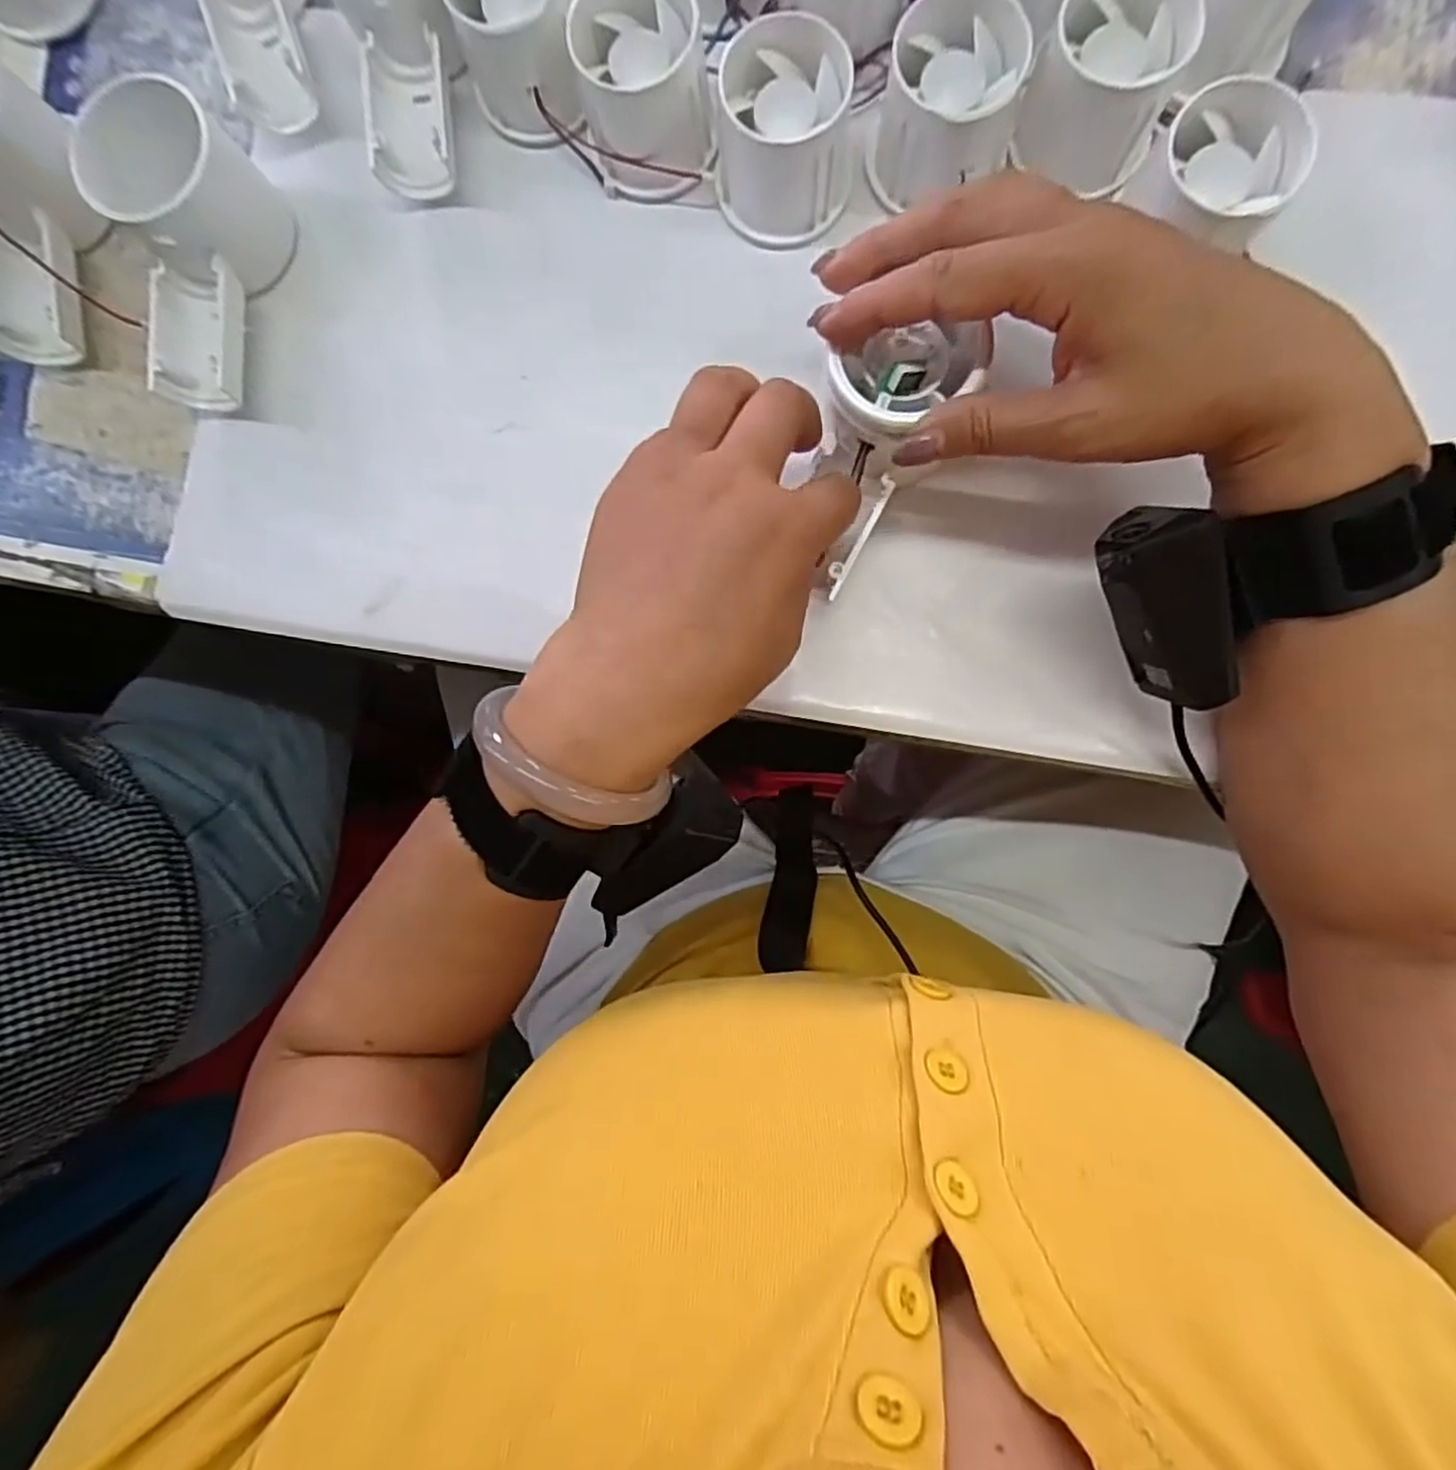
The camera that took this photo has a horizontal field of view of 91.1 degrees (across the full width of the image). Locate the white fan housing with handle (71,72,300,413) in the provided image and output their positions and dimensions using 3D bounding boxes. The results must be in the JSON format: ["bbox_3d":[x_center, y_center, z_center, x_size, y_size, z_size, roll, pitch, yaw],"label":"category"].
[{"bbox_3d":[-0.237,-0.207,0.309,0.057,0.051,0.115,11,91,4],"label":"white fan housing with handle"}]

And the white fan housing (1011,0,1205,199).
[{"bbox_3d":[0.147,-0.255,0.281,0.052,0.042,0.058,23,92,4],"label":"white fan housing"}]

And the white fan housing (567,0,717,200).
[{"bbox_3d":[-0.034,-0.267,0.296,0.051,0.046,0.054,-9,89,4],"label":"white fan housing"}]

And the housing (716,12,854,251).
[{"bbox_3d":[0.023,-0.243,0.291,0.053,0.046,0.054,3,90,5],"label":"housing"}]

